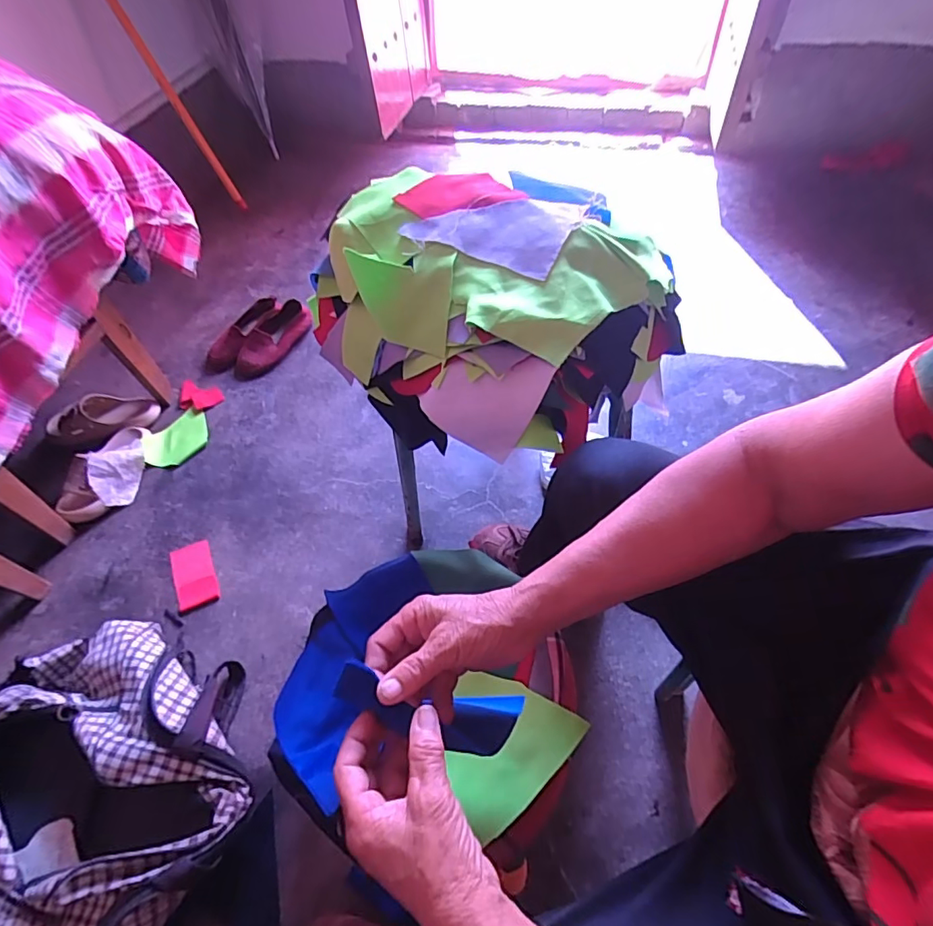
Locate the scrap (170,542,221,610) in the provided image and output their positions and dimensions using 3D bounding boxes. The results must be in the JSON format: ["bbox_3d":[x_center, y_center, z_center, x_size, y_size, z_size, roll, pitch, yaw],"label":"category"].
[{"bbox_3d":[-0.458,0.185,0.883,0.061,0.007,0.125,-24,54,-15],"label":"scrap"}]

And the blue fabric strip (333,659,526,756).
[{"bbox_3d":[-0.024,0.180,0.377,0.147,0.029,0.046,21,49,-21],"label":"blue fabric strip"}]

